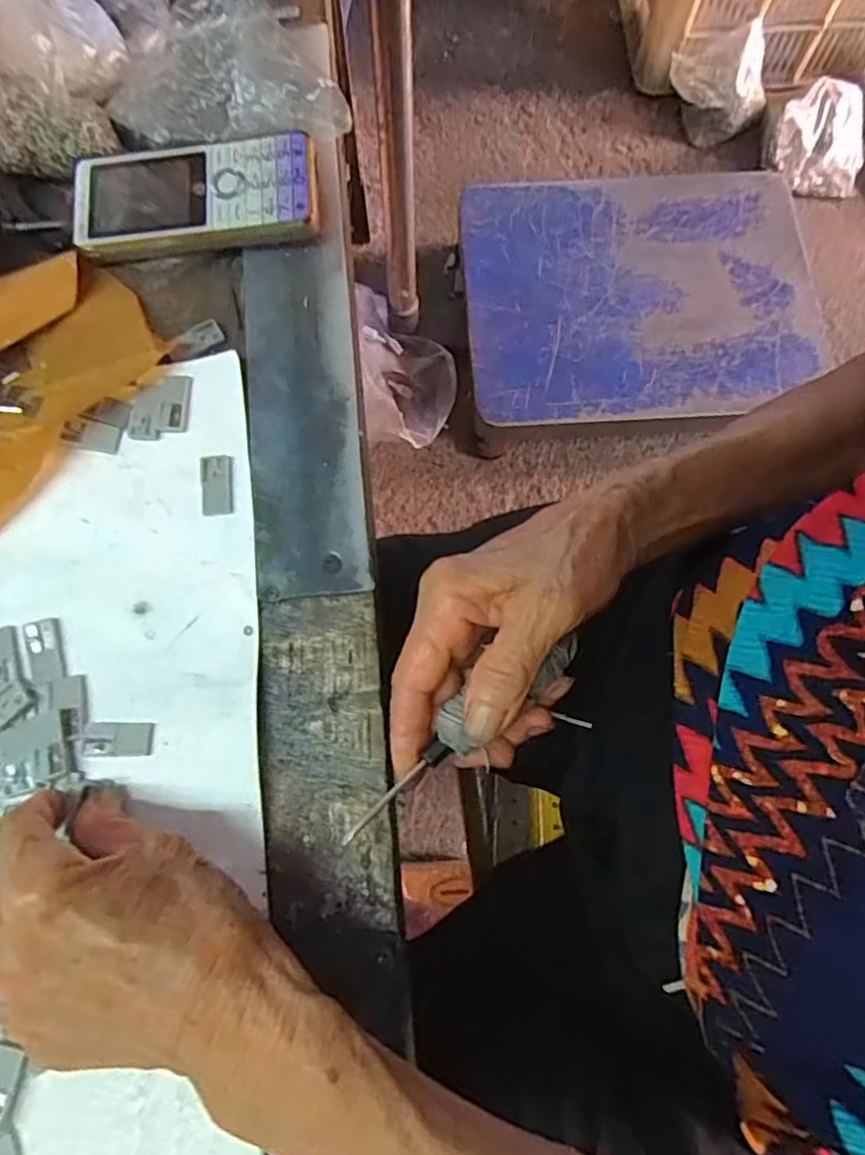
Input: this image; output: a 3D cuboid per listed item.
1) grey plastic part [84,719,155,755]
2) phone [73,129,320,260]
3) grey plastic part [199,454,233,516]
[{"bbox_3d":[-0.131,0.067,0.278,0.029,0.004,0.014,2,75,0],"label":"grey plastic part"},{"bbox_3d":[-0.120,-0.196,0.341,0.121,0.018,0.059,-5,75,-1],"label":"phone"},{"bbox_3d":[-0.101,-0.044,0.311,0.015,0.004,0.028,-3,75,-1],"label":"grey plastic part"}]

